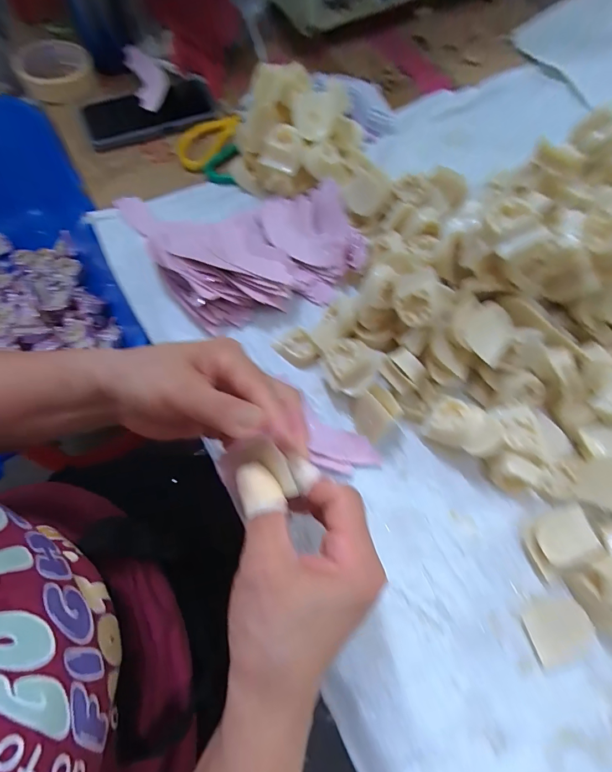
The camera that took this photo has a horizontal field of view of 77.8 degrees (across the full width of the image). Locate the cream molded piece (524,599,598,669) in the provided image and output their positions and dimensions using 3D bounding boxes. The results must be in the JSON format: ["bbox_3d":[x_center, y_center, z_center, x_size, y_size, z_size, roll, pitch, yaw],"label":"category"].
[{"bbox_3d":[0.201,0.192,0.298,0.048,0.006,0.039,-18,69,-7],"label":"cream molded piece"}]

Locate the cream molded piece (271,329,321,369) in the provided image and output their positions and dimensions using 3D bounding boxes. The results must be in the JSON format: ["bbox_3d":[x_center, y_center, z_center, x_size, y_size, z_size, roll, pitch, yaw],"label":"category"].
[{"bbox_3d":[-0.007,-0.035,0.379,0.034,0.019,0.044,-36,72,-13],"label":"cream molded piece"}]

